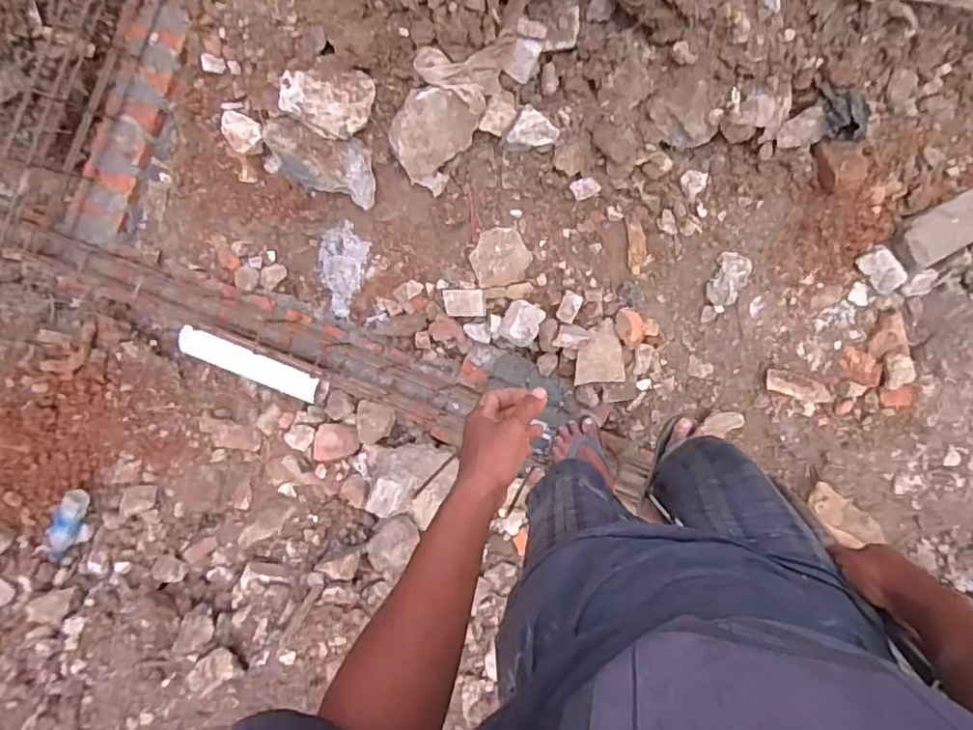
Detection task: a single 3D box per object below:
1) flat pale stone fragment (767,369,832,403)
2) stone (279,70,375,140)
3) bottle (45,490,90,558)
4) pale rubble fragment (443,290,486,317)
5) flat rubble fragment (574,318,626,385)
[{"bbox_3d":[0.729,0.051,1.365,0.143,0.024,0.050,19,94,5],"label":"flat pale stone fragment"},{"bbox_3d":[-0.342,-0.561,1.261,0.194,0.084,0.123,-4,91,6],"label":"stone"},{"bbox_3d":[-1.026,0.387,1.424,0.071,0.051,0.172,30,94,4],"label":"bottle"},{"bbox_3d":[-0.058,-0.163,1.543,0.107,0.015,0.069,0,92,6],"label":"pale rubble fragment"},{"bbox_3d":[0.283,-0.031,1.471,0.118,0.025,0.155,-3,102,8],"label":"flat rubble fragment"}]

